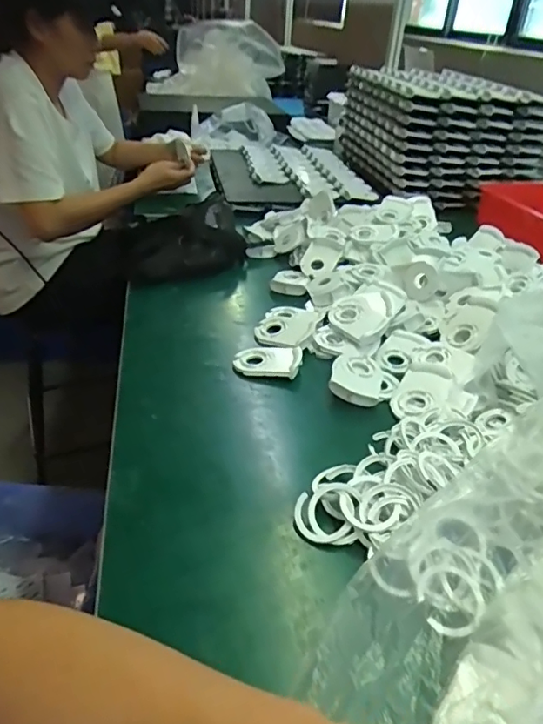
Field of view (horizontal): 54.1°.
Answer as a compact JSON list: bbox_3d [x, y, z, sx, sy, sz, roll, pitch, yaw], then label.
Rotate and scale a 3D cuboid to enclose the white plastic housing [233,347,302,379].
[{"bbox_3d":[-0.003,-0.006,0.662,0.081,0.021,0.055,10,34,8],"label":"white plastic housing"}]

